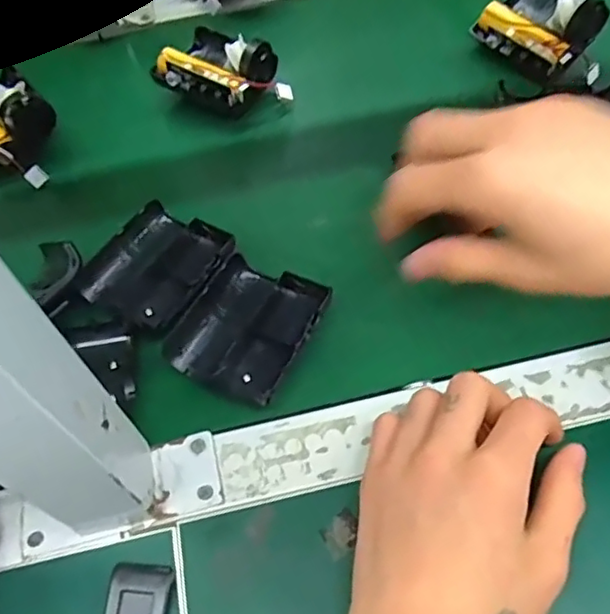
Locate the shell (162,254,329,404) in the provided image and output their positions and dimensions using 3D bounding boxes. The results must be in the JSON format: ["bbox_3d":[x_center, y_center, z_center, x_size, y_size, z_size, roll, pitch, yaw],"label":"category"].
[{"bbox_3d":[-0.032,0.009,0.347,0.066,0.014,0.083,23,62,18],"label":"shell"}]

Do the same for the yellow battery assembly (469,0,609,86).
[{"bbox_3d":[0.182,-0.218,0.464,0.065,0.047,0.081,-36,62,-18],"label":"yellow battery assembly"}]

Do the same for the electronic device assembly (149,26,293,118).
[{"bbox_3d":[-0.063,-0.181,0.469,0.101,0.039,0.071,29,64,20],"label":"electronic device assembly"}]

